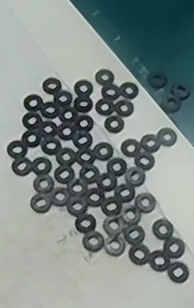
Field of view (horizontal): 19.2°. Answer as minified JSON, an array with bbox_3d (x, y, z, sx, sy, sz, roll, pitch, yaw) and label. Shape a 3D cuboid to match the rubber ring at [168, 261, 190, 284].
[{"bbox_3d":[0.040,0.057,0.279,0.011,0.004,0.010,1,64,-1],"label":"rubber ring"}]

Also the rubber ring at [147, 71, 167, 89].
[{"bbox_3d":[0.034,-0.043,0.327,0.011,0.004,0.012,1,64,-1],"label":"rubber ring"}]

